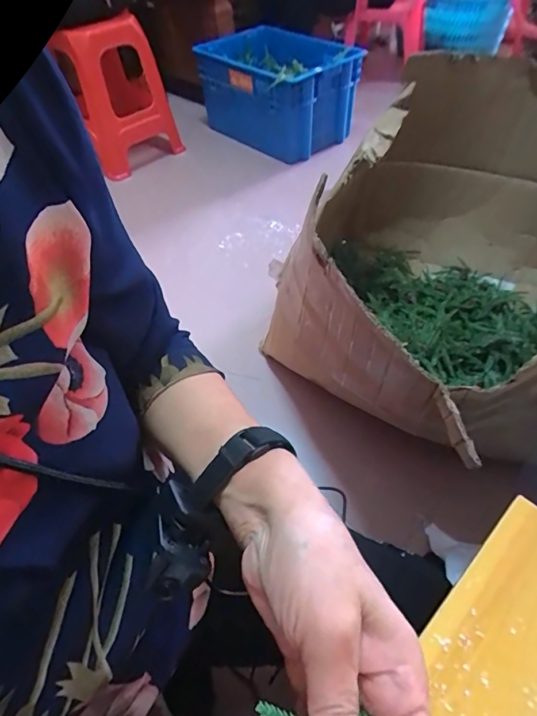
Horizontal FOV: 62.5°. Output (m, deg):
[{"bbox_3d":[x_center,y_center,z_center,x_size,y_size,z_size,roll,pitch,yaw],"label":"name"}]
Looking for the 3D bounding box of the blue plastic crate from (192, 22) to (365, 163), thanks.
[{"bbox_3d":[0.045,-0.999,1.698,0.398,0.315,0.563,-36,57,-23],"label":"blue plastic crate"}]

